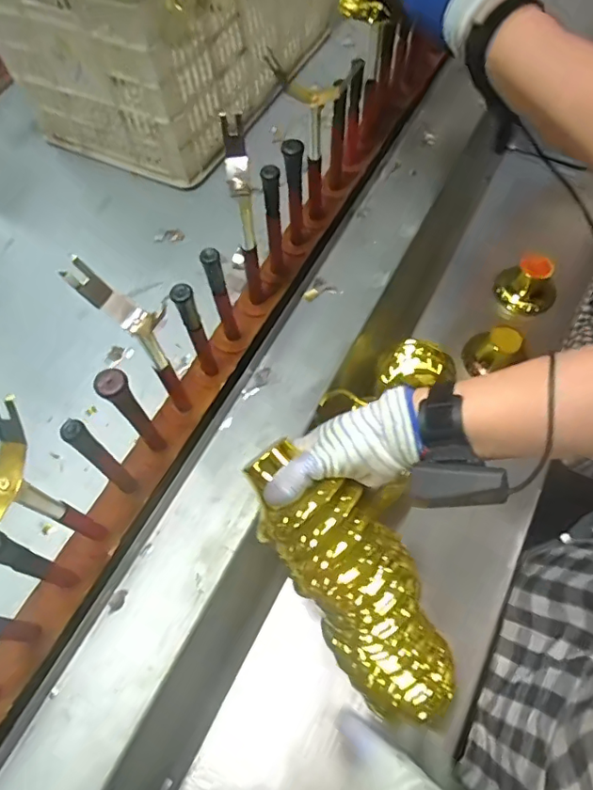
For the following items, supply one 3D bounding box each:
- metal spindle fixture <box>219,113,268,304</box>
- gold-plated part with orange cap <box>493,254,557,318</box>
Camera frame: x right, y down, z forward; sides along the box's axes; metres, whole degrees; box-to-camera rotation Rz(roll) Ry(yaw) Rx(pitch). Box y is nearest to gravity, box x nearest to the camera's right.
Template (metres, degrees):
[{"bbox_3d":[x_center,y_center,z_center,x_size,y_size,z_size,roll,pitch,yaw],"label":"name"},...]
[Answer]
[{"bbox_3d":[-0.051,-0.179,0.551,0.027,0.202,0.041,-7,56,-3],"label":"metal spindle fixture"},{"bbox_3d":[0.370,-0.173,0.833,0.087,0.075,0.080,-1,56,1],"label":"gold-plated part with orange cap"}]

